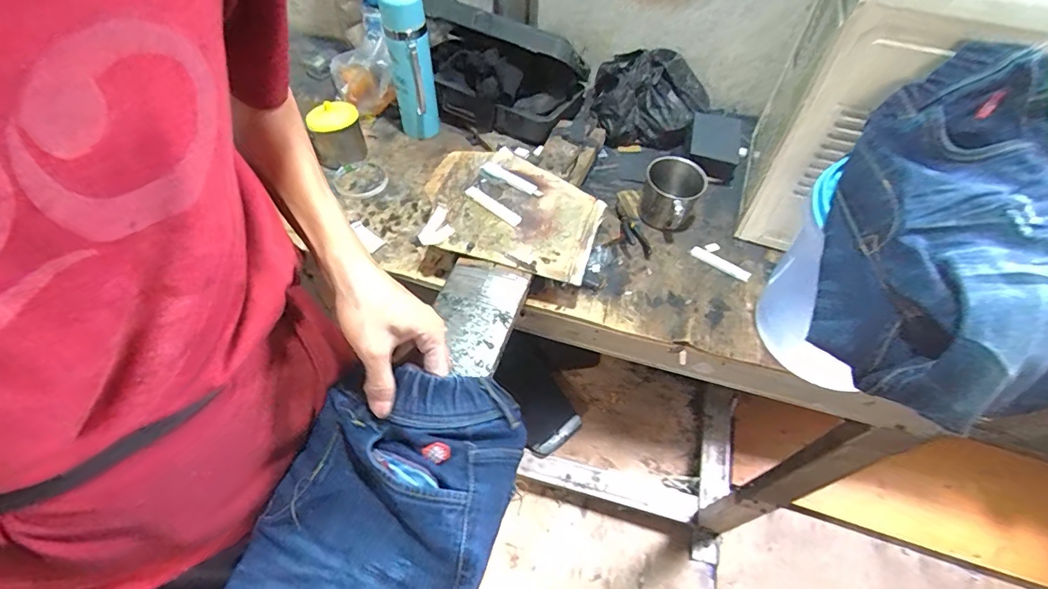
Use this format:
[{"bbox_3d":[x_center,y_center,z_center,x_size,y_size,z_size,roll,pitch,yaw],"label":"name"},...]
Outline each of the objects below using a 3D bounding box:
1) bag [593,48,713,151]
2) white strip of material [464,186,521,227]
[{"bbox_3d":[0.208,-0.320,0.786,0.182,0.115,0.118,10,54,7],"label":"bag"},{"bbox_3d":[-0.042,-0.118,0.628,0.092,0.008,0.017,36,60,23],"label":"white strip of material"}]

